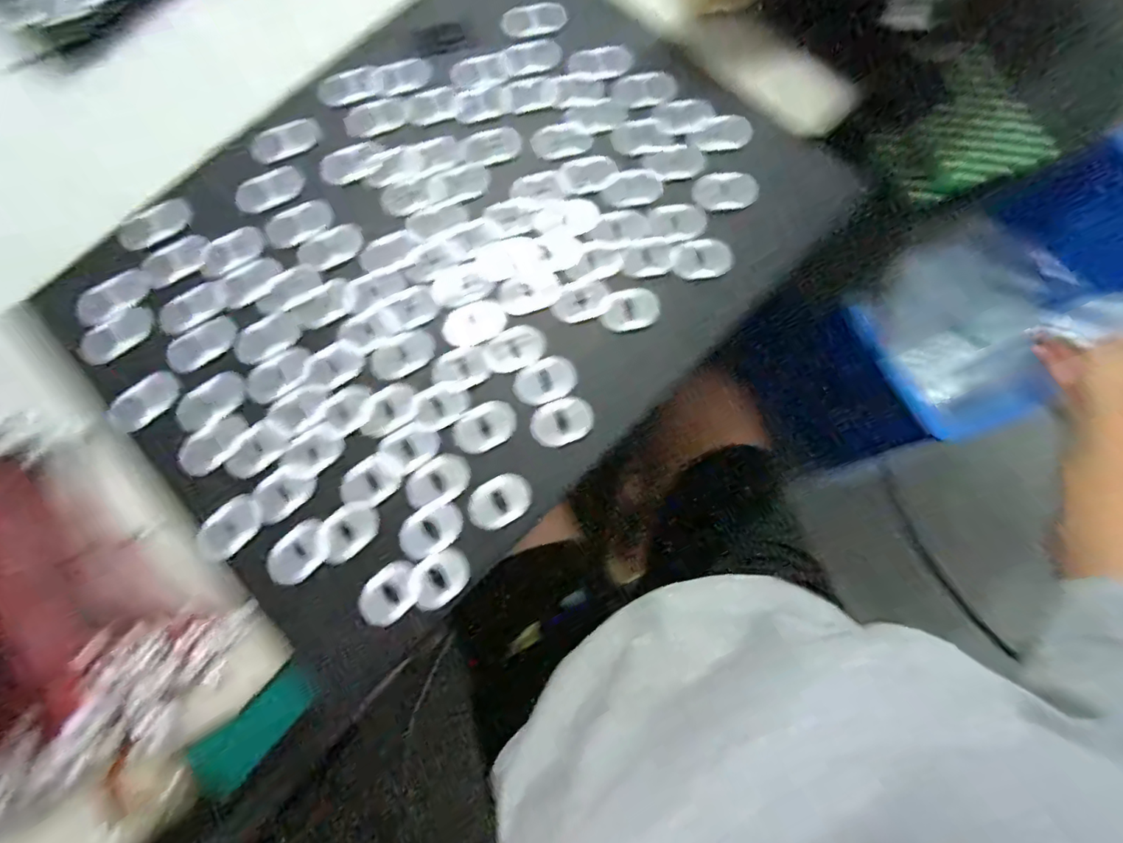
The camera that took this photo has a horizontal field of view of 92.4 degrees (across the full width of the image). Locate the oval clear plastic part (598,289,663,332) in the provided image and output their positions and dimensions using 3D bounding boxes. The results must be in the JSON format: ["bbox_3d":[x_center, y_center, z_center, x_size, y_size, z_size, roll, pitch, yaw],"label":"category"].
[{"bbox_3d":[0.045,-0.075,0.355,0.038,0.005,0.029,-11,79,-1],"label":"oval clear plastic part"}]

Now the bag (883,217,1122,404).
[{"bbox_3d":[0.530,-0.149,0.684,0.104,0.255,0.191,-22,79,-3],"label":"bag"}]

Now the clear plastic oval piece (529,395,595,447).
[{"bbox_3d":[0.001,0.000,0.340,0.039,0.005,0.027,-23,79,-3],"label":"clear plastic oval piece"}]

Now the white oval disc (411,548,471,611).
[{"bbox_3d":[-0.073,0.095,0.325,0.036,0.007,0.029,-28,80,-4],"label":"white oval disc"}]

